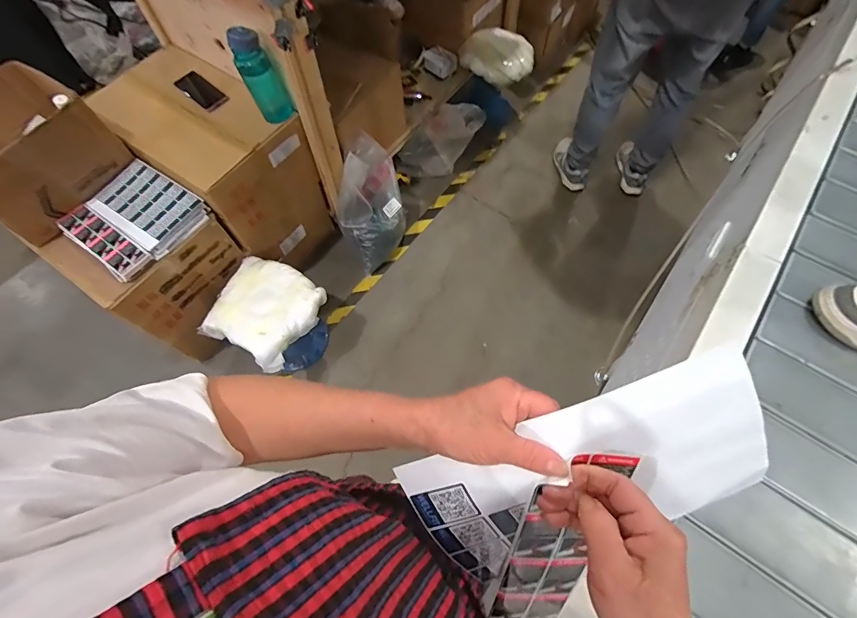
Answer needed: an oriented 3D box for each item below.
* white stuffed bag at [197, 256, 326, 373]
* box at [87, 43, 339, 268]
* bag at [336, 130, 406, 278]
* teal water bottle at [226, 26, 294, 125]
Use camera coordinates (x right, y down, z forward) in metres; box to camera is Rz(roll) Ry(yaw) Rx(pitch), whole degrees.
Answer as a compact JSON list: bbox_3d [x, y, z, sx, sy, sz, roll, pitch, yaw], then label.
[{"bbox_3d":[-0.467,-0.004,1.150,0.297,0.074,0.279,28,68,14],"label":"white stuffed bag"},{"bbox_3d":[-0.687,-0.461,1.382,0.599,0.519,0.354,36,70,17],"label":"box"},{"bbox_3d":[-0.206,-0.353,1.441,0.236,0.351,0.301,-15,64,-6],"label":"bag"},{"bbox_3d":[-0.430,-0.594,1.064,0.092,0.239,0.069,-20,65,-8],"label":"teal water bottle"}]

